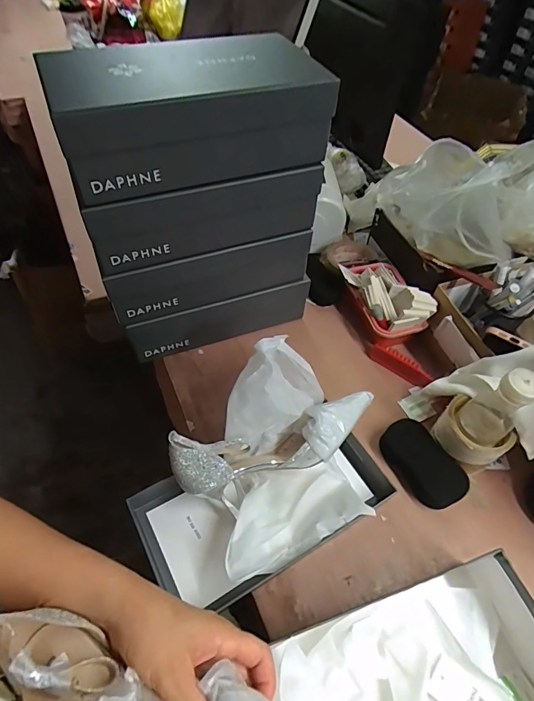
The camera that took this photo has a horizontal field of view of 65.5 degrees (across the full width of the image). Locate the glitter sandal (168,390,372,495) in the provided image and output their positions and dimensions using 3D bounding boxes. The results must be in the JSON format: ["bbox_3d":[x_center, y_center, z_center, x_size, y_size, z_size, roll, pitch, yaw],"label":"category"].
[{"bbox_3d":[0.016,0.126,0.541,0.265,0.080,0.068,-14,55,-13],"label":"glitter sandal"}]

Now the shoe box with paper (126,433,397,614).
[{"bbox_3d":[-0.004,0.198,0.525,0.289,0.058,0.142,-23,57,-19],"label":"shoe box with paper"}]

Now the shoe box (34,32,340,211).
[{"bbox_3d":[-0.088,-0.287,0.491,0.296,0.106,0.194,-19,56,-16],"label":"shoe box"}]

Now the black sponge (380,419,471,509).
[{"bbox_3d":[0.214,0.155,0.575,0.069,0.047,0.121,-26,58,-21],"label":"black sponge"}]

